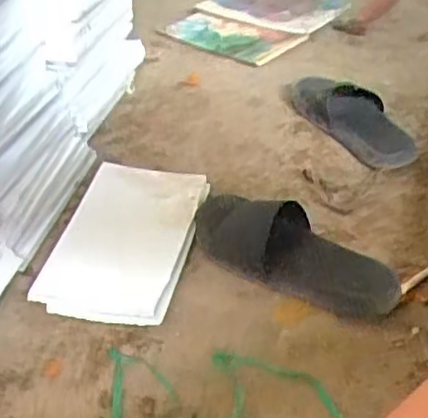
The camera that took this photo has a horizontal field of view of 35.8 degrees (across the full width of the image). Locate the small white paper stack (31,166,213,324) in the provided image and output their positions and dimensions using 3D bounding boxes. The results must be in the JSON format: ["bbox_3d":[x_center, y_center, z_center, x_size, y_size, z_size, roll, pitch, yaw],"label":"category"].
[{"bbox_3d":[-0.107,0.030,0.852,0.158,0.036,0.281,7,37,9],"label":"small white paper stack"}]

